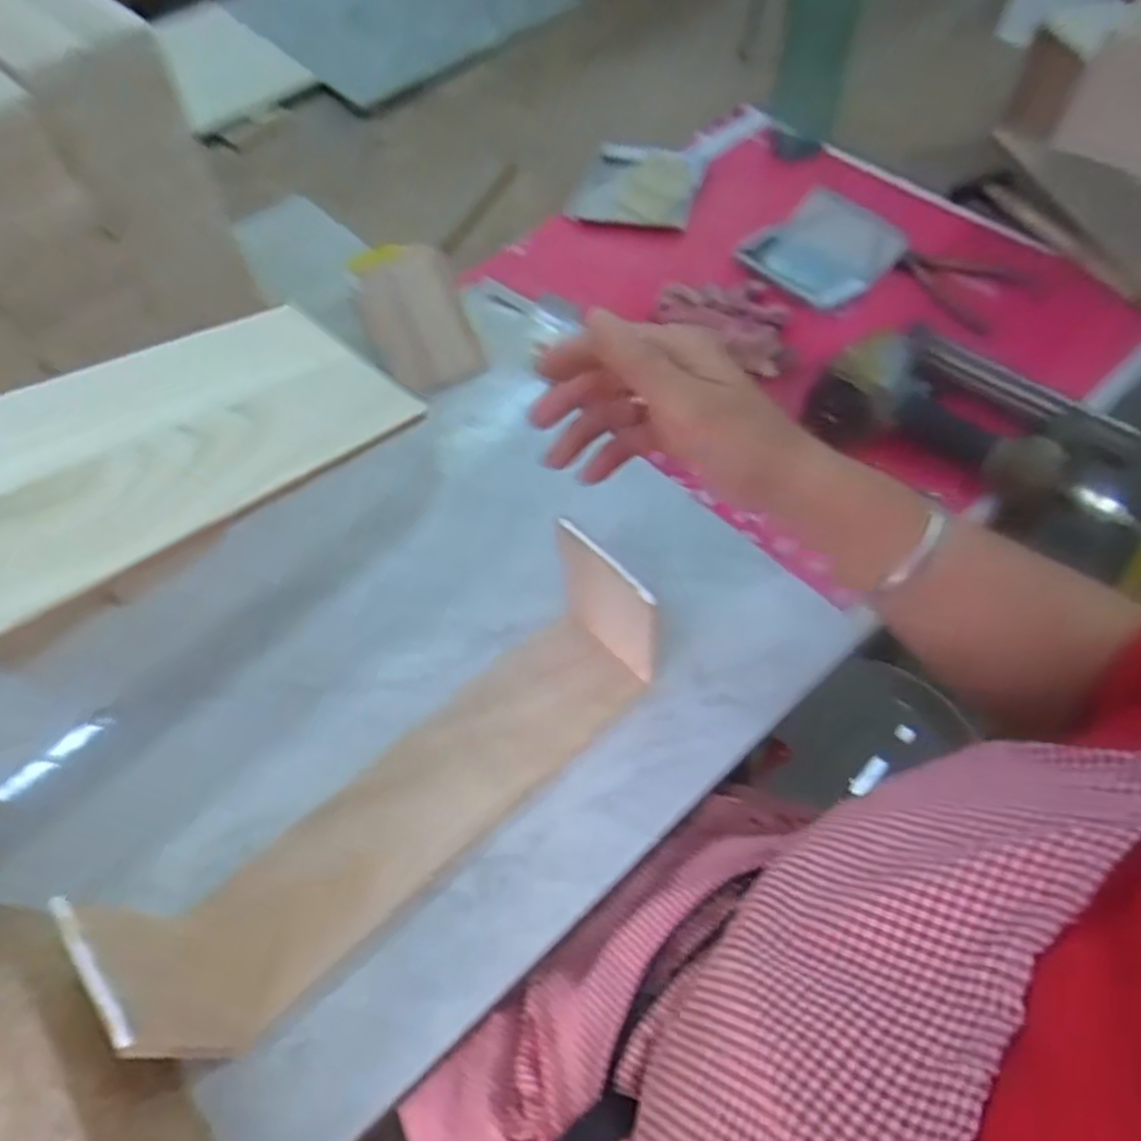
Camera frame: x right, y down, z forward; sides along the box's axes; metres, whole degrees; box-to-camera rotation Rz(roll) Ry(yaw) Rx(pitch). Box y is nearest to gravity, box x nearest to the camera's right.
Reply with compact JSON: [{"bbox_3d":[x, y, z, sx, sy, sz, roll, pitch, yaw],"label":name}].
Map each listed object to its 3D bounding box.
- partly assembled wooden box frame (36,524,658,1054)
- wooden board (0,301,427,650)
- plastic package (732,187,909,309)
[{"bbox_3d":[-0.092,0.115,0.469,0.358,0.109,0.098,-39,63,-19],"label":"partly assembled wooden box frame"},{"bbox_3d":[-0.188,-0.013,0.238,0.093,0.009,0.334,39,46,8],"label":"wooden board"},{"bbox_3d":[0.261,-0.332,0.787,0.144,0.013,0.127,-42,71,-14],"label":"plastic package"}]

